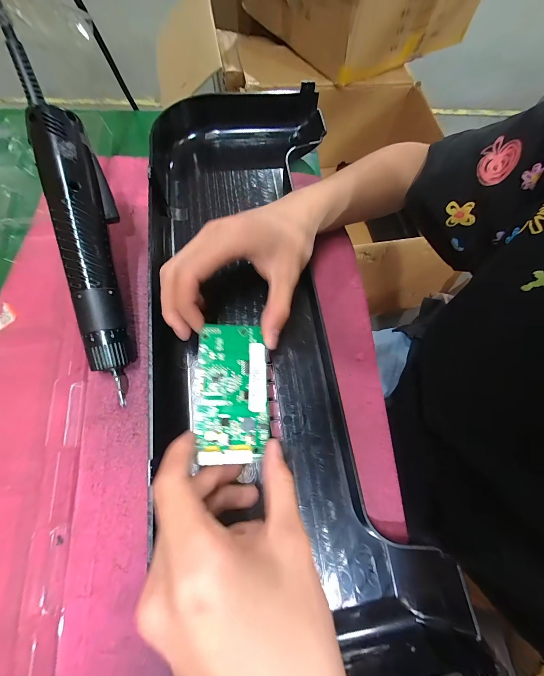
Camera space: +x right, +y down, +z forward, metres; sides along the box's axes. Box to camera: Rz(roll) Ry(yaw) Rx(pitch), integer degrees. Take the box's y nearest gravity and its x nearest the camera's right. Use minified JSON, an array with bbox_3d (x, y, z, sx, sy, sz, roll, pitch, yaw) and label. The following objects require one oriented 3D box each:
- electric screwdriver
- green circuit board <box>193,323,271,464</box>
[{"bbox_3d":[-0.139,-0.058,0.219,0.038,0.028,0.223,-10,95,-7],"label":"electric screwdriver"},{"bbox_3d":[-0.028,0.034,0.194,0.049,0.012,0.093,-3,70,-4],"label":"green circuit board"}]

